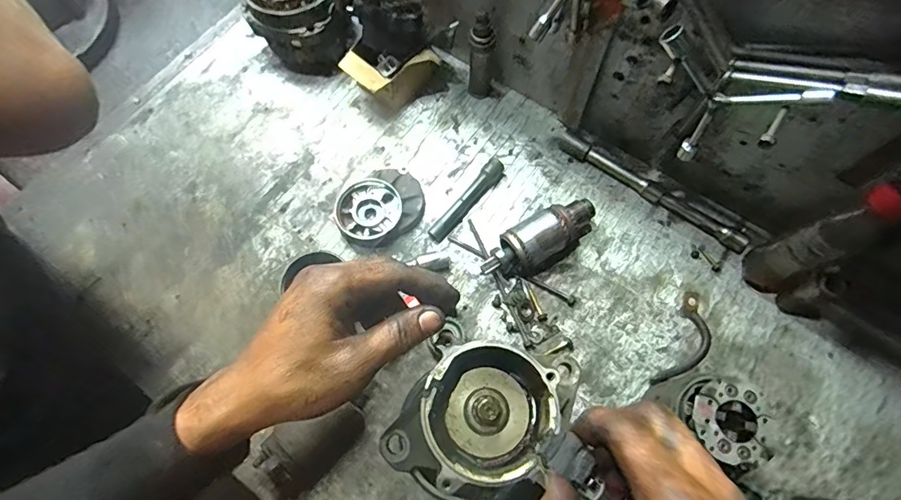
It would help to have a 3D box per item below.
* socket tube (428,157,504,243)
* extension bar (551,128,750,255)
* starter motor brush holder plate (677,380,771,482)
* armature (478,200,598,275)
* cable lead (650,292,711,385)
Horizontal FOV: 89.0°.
[{"bbox_3d":[0.022,-0.063,0.576,0.022,0.018,0.130,37,74,13],"label":"socket tube"},{"bbox_3d":[0.244,-0.077,0.575,0.262,0.021,0.022,37,74,13],"label":"extension bar"},{"bbox_3d":[0.234,0.147,0.393,0.059,0.026,0.069,-33,73,-11],"label":"starter motor brush holder plate"},{"bbox_3d":[0.102,-0.013,0.534,0.146,0.053,0.053,-32,72,-11],"label":"armature"},{"bbox_3d":[0.237,0.096,0.473,0.030,0.084,0.083,10,70,4],"label":"cable lead"}]

